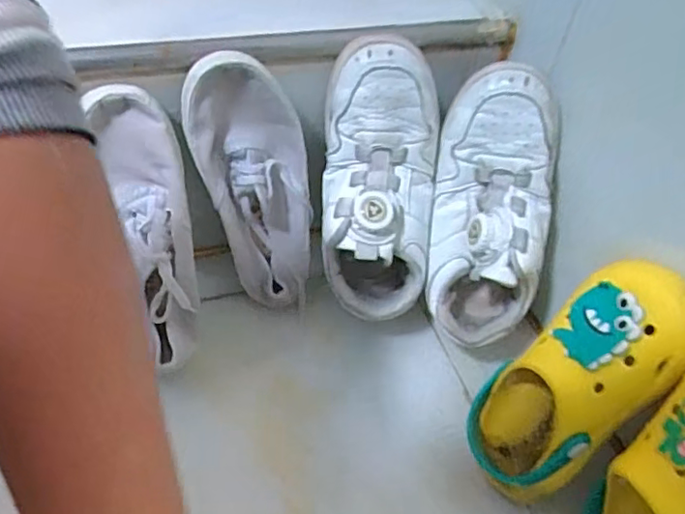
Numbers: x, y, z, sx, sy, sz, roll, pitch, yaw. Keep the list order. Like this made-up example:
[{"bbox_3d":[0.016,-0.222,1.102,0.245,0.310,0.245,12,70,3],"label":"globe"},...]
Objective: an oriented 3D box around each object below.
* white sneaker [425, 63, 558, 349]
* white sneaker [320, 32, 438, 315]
[{"bbox_3d":[0.108,-0.035,0.438,0.082,0.199,0.074,5,16,-2],"label":"white sneaker"},{"bbox_3d":[0.029,-0.054,0.443,0.084,0.199,0.067,-1,15,-7],"label":"white sneaker"}]

